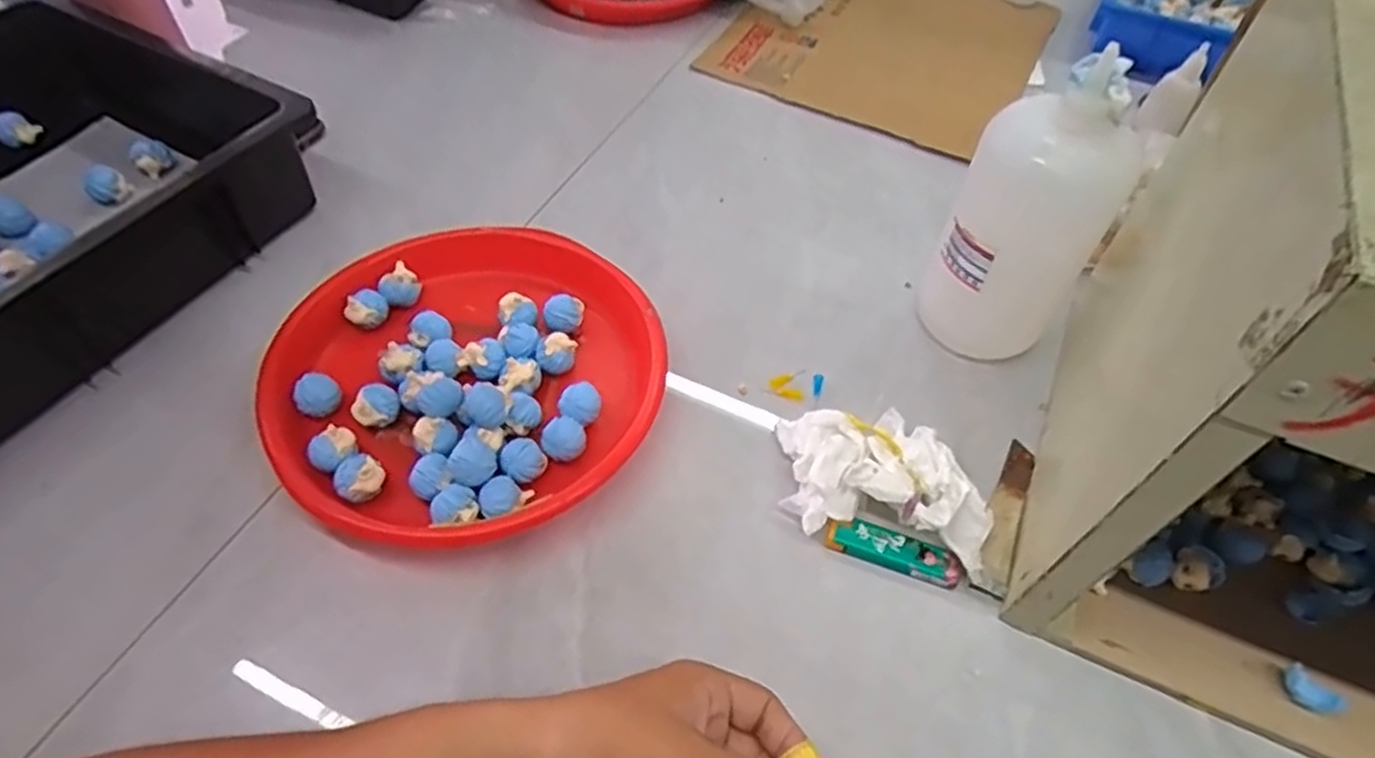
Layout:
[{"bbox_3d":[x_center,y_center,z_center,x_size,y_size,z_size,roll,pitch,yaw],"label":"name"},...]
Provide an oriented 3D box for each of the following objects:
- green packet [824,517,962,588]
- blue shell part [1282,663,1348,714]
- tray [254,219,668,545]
[{"bbox_3d":[0.124,0.104,0.463,0.080,0.011,0.022,16,54,9],"label":"green packet"},{"bbox_3d":[0.331,0.167,0.406,0.015,0.009,0.027,-34,62,-26],"label":"blue shell part"},{"bbox_3d":[-0.148,-0.007,0.510,0.244,0.041,0.247,1,53,-2],"label":"tray"}]

